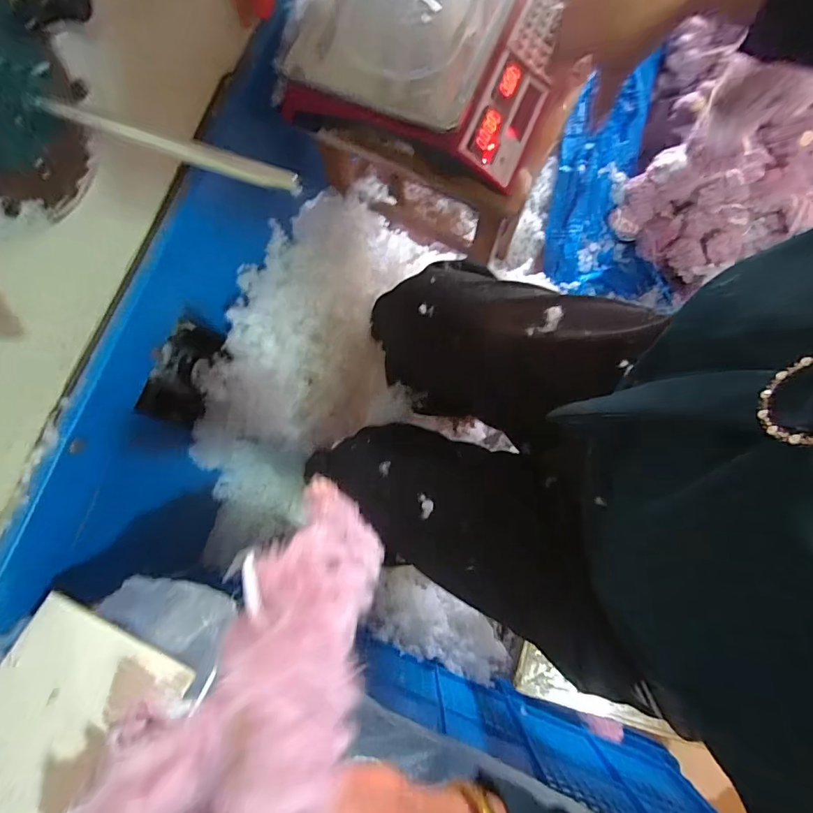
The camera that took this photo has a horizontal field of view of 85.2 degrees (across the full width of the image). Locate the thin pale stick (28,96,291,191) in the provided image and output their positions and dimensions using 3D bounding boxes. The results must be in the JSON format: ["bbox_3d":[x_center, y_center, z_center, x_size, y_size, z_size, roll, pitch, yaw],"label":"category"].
[{"bbox_3d":[-0.148,-0.163,0.275,0.167,0.012,0.013,18,79,4],"label":"thin pale stick"}]

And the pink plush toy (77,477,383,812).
[{"bbox_3d":[-0.054,0.114,0.198,0.074,0.054,0.196,25,40,5],"label":"pink plush toy"}]

